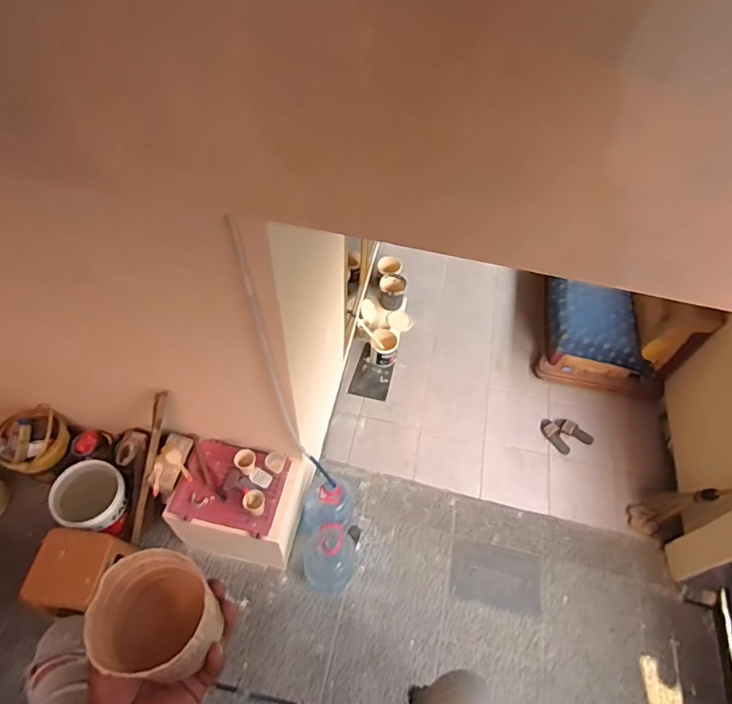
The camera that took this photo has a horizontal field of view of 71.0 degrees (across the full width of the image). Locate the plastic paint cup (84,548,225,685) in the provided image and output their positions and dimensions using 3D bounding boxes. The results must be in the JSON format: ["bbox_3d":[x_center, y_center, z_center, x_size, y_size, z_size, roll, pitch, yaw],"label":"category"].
[{"bbox_3d":[-0.169,0.219,0.425,0.088,0.114,0.082,0,59,1],"label":"plastic paint cup"}]

